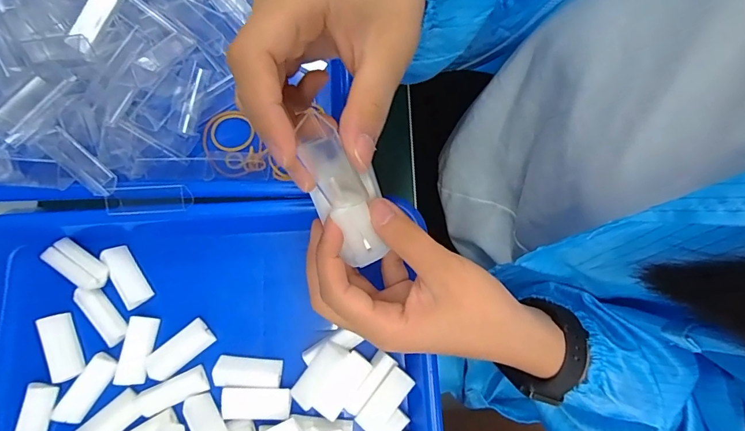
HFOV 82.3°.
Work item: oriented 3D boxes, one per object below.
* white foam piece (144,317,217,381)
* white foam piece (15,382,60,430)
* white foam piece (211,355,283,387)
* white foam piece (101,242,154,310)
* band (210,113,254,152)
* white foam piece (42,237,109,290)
[{"bbox_3d":[-0.139,0.097,0.307,0.048,0.009,0.022,-38,81,-9],"label":"white foam piece"},{"bbox_3d":[-0.229,0.139,0.290,0.020,0.010,0.047,7,77,1],"label":"white foam piece"},{"bbox_3d":[-0.088,0.110,0.302,0.047,0.010,0.019,3,77,0],"label":"white foam piece"},{"bbox_3d":[-0.182,0.045,0.316,0.019,0.014,0.046,-34,80,-8],"label":"white foam piece"},{"bbox_3d":[-0.115,-0.068,0.349,0.034,0.005,0.033,2,70,-4],"label":"band"},{"bbox_3d":[-0.215,0.035,0.310,0.048,0.009,0.020,31,79,6],"label":"white foam piece"}]

